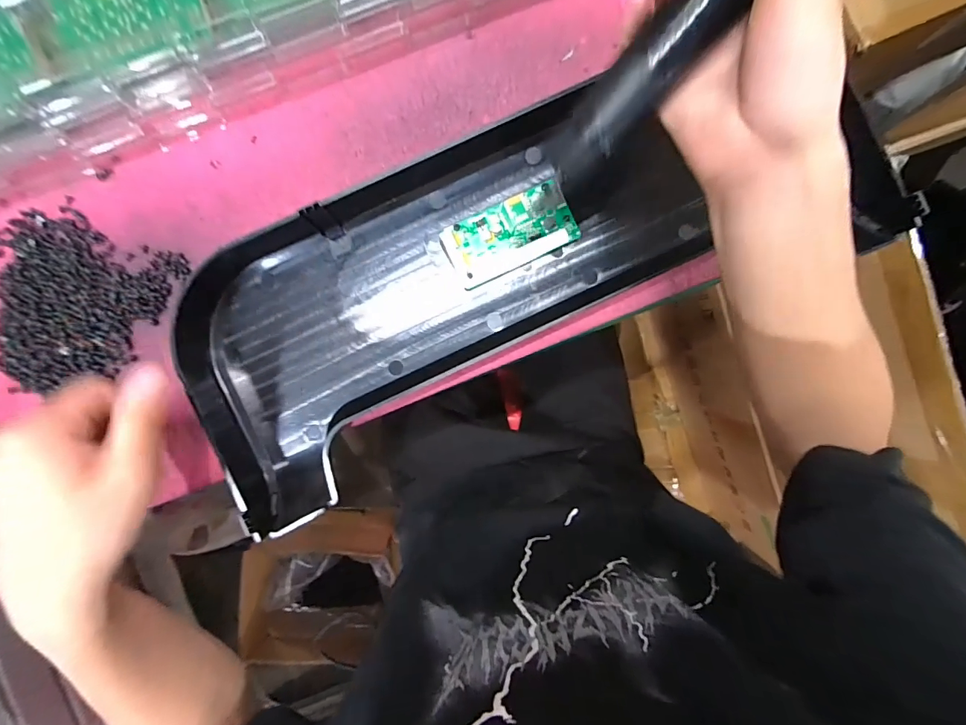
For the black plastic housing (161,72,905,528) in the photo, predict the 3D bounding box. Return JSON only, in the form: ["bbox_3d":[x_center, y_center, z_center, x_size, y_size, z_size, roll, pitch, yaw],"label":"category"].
[{"bbox_3d":[0.021,-0.077,0.311,0.488,0.060,0.191,-28,91,-1],"label":"black plastic housing"}]

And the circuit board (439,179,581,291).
[{"bbox_3d":[0.020,-0.094,0.326,0.094,0.008,0.047,-25,90,-1],"label":"circuit board"}]

